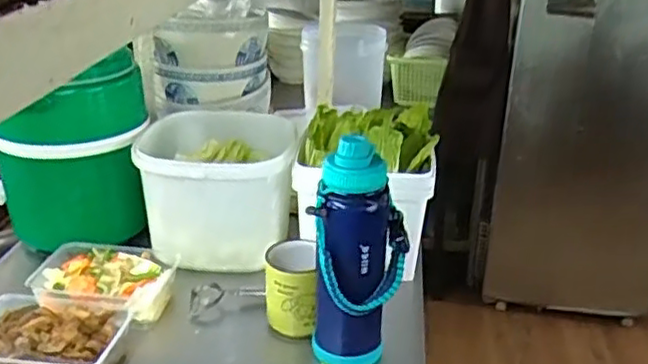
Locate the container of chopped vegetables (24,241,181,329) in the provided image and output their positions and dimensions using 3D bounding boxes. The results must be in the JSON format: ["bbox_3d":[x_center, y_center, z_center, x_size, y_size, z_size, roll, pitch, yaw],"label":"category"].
[{"bbox_3d":[-0.287,0.139,0.902,0.168,0.063,0.142,3,24,4],"label":"container of chopped vegetables"}]

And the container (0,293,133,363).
[{"bbox_3d":[-0.311,0.184,0.787,0.171,0.056,0.131,5,25,7],"label":"container"}]

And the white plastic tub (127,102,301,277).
[{"bbox_3d":[-0.149,0.003,1.032,0.225,0.179,0.225,2,25,-1],"label":"white plastic tub"}]

